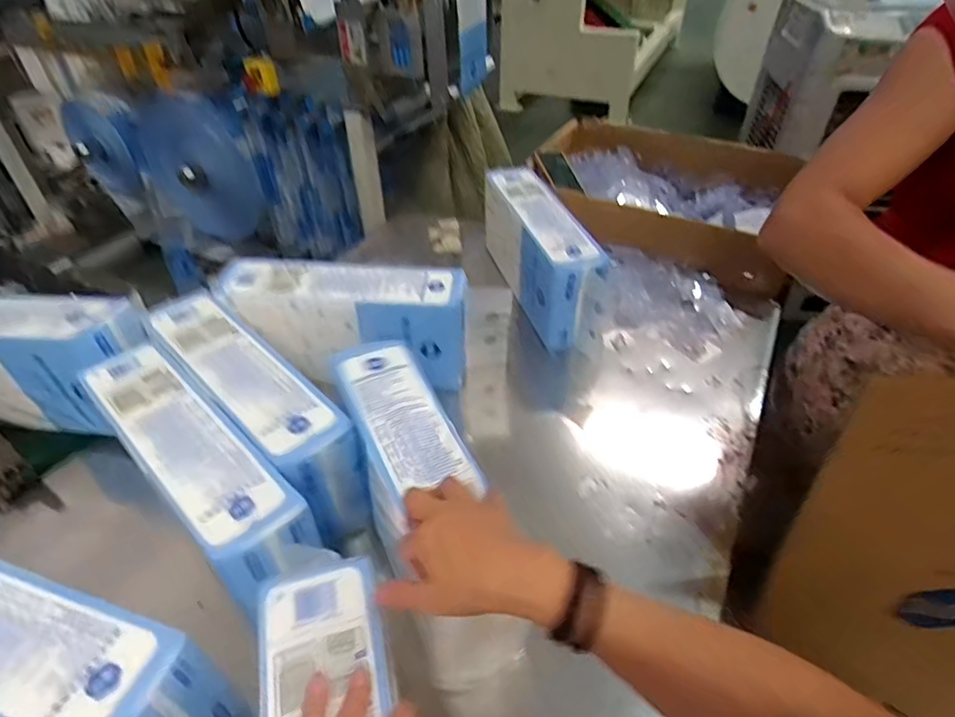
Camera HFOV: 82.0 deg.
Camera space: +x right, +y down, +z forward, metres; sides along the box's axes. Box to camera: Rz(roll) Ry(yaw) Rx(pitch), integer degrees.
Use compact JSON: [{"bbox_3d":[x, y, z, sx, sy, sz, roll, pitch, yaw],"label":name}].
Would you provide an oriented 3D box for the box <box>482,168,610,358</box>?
[{"bbox_3d":[0.104,-0.176,0.939,0.096,0.156,0.334,-12,44,-13],"label":"box"}]

